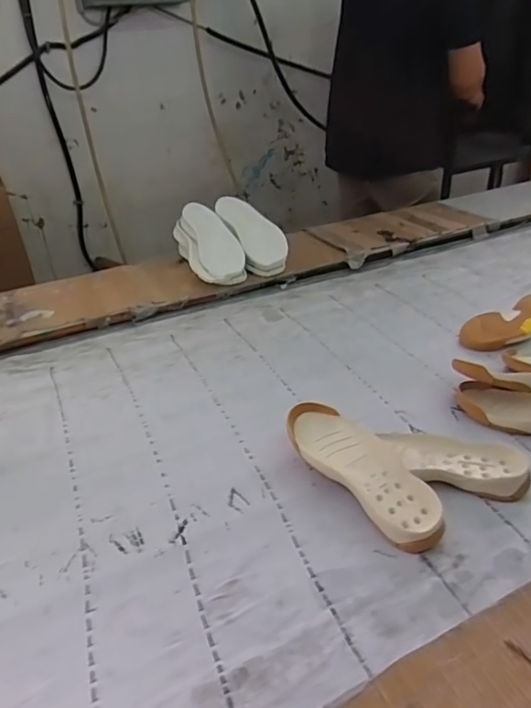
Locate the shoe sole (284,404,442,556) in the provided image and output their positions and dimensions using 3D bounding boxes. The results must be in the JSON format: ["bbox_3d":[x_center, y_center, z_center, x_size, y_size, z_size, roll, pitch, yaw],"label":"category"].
[{"bbox_3d":[0.129,0.148,0.684,0.092,0.060,0.243,-25,42,-30],"label":"shoe sole"}]

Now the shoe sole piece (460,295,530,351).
[{"bbox_3d":[0.484,-0.060,1.017,0.234,0.045,0.099,-23,41,-28],"label":"shoe sole piece"}]

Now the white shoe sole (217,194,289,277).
[{"bbox_3d":[-0.036,-0.305,1.298,0.112,0.035,0.278,-30,60,-5],"label":"white shoe sole"}]

